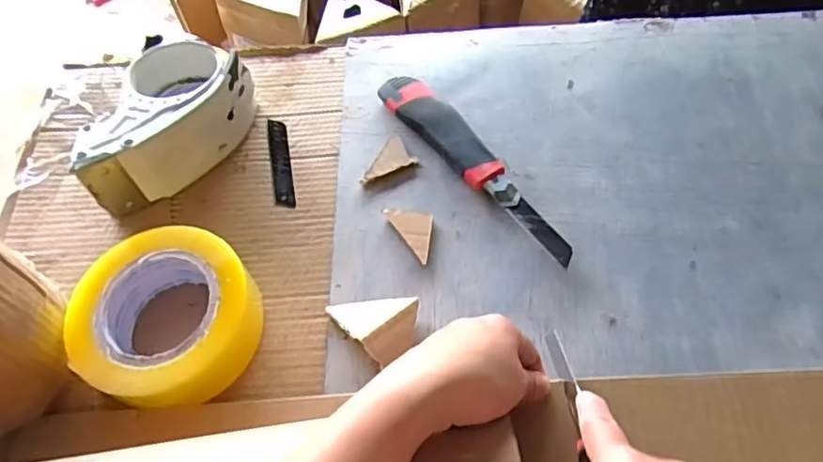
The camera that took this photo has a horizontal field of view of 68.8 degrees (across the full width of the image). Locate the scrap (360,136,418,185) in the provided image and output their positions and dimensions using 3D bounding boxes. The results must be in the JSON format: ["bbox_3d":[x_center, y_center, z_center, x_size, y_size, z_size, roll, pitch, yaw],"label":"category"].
[{"bbox_3d":[-0.024,-0.060,0.510,0.050,0.006,0.031,-26,61,-11],"label":"scrap"}]

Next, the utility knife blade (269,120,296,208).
[{"bbox_3d":[-0.115,-0.061,0.525,0.017,0.004,0.094,-11,60,-2],"label":"utility knife blade"}]

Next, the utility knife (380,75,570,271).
[{"bbox_3d":[0.053,-0.057,0.499,0.035,0.022,0.222,-35,63,-15],"label":"utility knife"}]

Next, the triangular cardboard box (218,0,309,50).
[{"bbox_3d":[-0.291,-0.441,1.239,0.184,0.128,0.148,-20,60,-8],"label":"triangular cardboard box"}]

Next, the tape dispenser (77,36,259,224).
[{"bbox_3d":[-0.216,-0.100,0.517,0.155,0.072,0.107,-37,64,-16],"label":"tape dispenser"}]

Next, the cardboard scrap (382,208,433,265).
[{"bbox_3d":[-0.004,0.003,0.472,0.039,0.007,0.044,4,60,6],"label":"cardboard scrap"}]

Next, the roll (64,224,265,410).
[{"bbox_3d":[-0.174,0.063,0.431,0.121,0.051,0.119,-2,60,3],"label":"roll"}]

